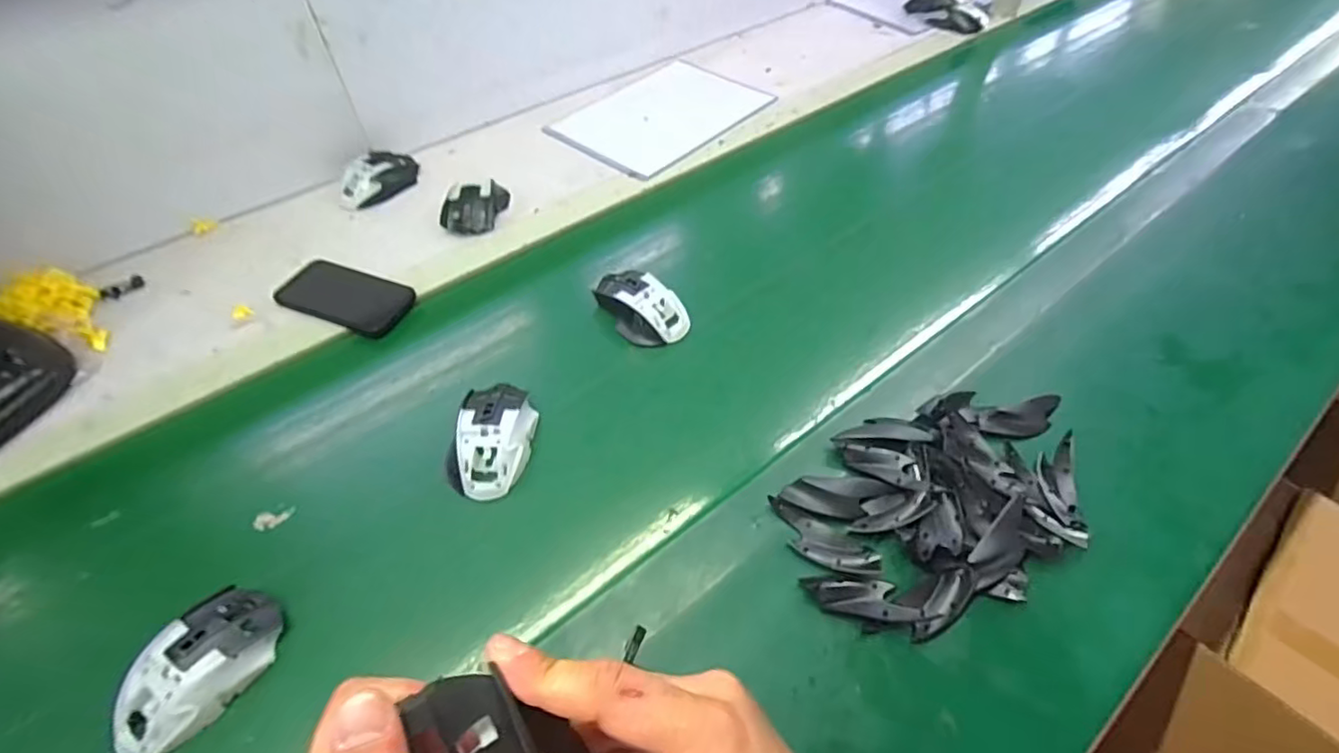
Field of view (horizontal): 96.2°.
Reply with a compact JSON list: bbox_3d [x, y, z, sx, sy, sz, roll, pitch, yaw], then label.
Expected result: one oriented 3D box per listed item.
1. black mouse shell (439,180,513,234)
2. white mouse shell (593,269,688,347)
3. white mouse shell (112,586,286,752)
[{"bbox_3d":[-0.247,-0.217,0.758,0.067,0.039,0.095,9,54,5],"label":"black mouse shell"},{"bbox_3d":[-0.031,-0.080,0.666,0.069,0.036,0.115,-34,61,-23],"label":"white mouse shell"},{"bbox_3d":[-0.337,0.213,0.432,0.065,0.042,0.118,19,56,13],"label":"white mouse shell"}]

